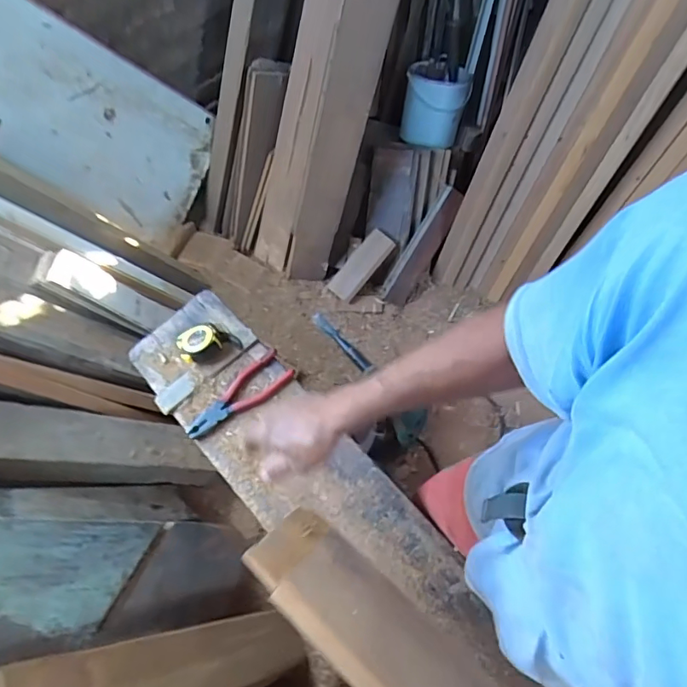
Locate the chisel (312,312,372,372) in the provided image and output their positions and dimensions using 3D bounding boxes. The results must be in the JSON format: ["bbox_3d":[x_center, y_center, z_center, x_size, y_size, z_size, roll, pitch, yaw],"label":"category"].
[{"bbox_3d":[-0.005,-0.004,1.513,0.041,0.037,0.235,-41,71,-16],"label":"chisel"}]

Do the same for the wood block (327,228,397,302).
[{"bbox_3d":[0.055,-0.230,1.518,0.083,0.017,0.224,38,97,-16],"label":"wood block"}]

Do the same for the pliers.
[{"bbox_3d":[-0.174,0.089,0.845,0.190,0.024,0.065,-37,70,-15],"label":"pliers"}]

